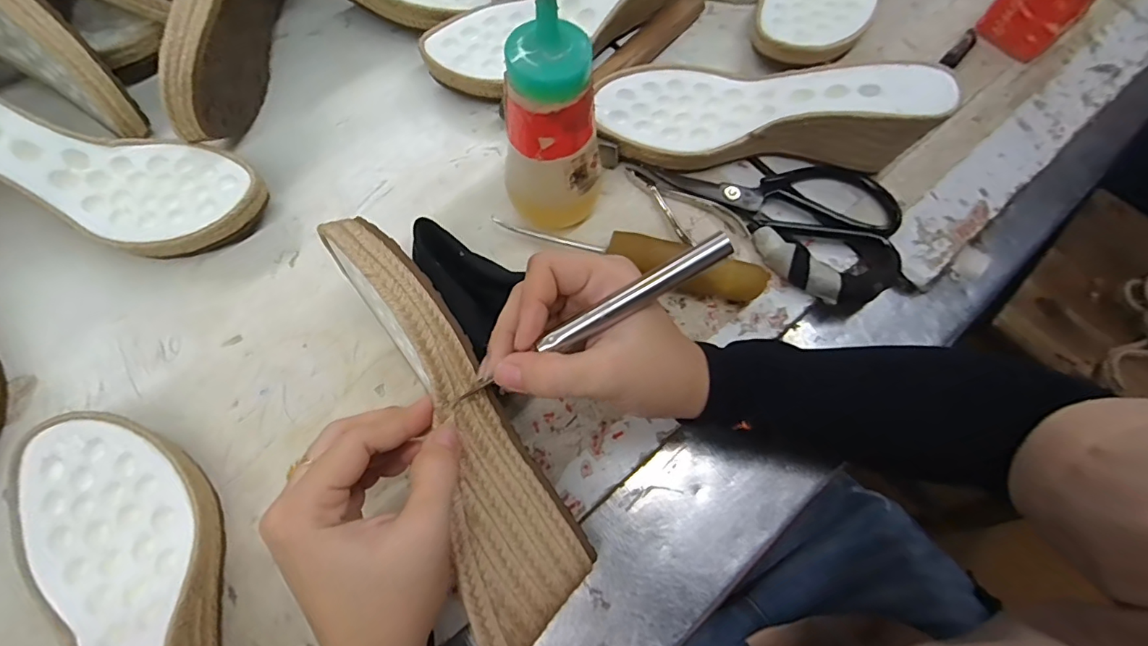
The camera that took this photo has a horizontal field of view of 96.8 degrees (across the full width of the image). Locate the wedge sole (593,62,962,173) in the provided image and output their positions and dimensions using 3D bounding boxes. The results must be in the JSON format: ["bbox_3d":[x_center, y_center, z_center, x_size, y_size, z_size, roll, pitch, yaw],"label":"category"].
[{"bbox_3d":[0.129,-0.153,0.361,0.228,0.066,0.083,8,69,2],"label":"wedge sole"}]

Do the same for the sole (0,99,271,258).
[{"bbox_3d":[-0.326,-0.107,0.338,0.230,0.065,0.080,19,70,6],"label":"sole"}]

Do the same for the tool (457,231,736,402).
[{"bbox_3d":[0.007,0.000,0.246,0.148,0.007,0.011,-30,71,13],"label":"tool"}]

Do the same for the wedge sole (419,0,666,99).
[{"bbox_3d":[-0.007,-0.252,0.392,0.234,0.051,0.078,-31,72,-12],"label":"wedge sole"}]

